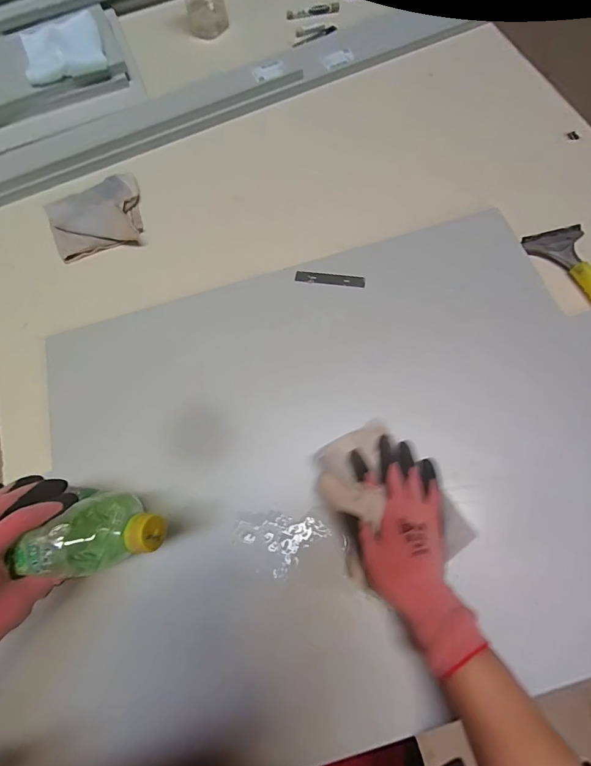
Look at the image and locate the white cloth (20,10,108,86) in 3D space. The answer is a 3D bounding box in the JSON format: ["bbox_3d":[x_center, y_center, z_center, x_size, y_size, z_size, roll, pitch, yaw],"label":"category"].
[{"bbox_3d":[-0.419,-0.606,0.679,0.135,0.027,0.138,-20,75,-7],"label":"white cloth"}]

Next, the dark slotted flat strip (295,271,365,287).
[{"bbox_3d":[0.049,-0.148,0.537,0.097,0.005,0.016,6,79,7],"label":"dark slotted flat strip"}]

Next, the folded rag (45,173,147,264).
[{"bbox_3d":[-0.324,-0.274,0.609,0.146,0.032,0.145,-23,70,-2],"label":"folded rag"}]

